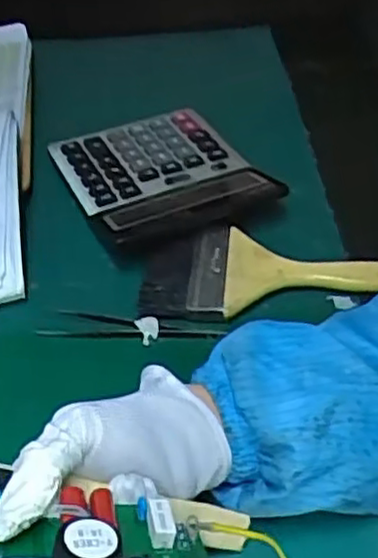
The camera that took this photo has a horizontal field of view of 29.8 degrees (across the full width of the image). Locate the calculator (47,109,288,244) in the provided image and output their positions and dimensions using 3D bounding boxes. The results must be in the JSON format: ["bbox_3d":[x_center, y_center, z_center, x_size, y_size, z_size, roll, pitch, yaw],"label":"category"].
[{"bbox_3d":[-0.026,-0.089,0.595,0.138,0.025,0.167,-19,46,-17],"label":"calculator"}]

